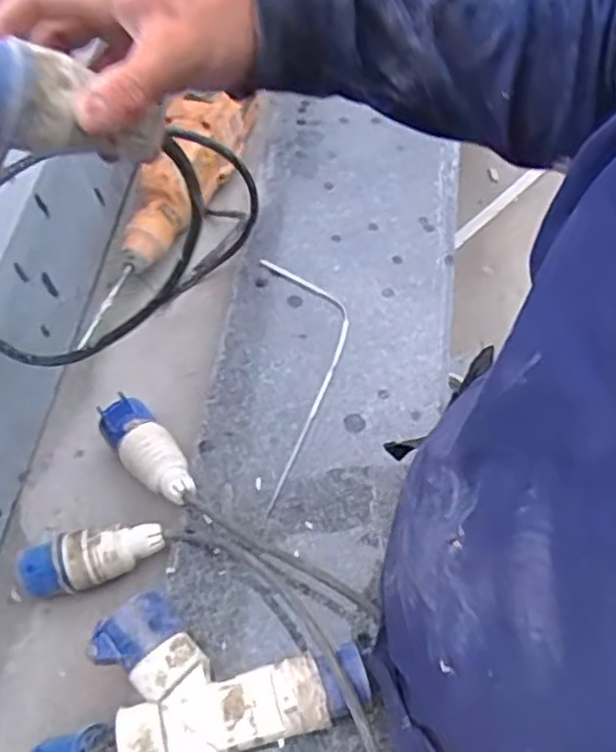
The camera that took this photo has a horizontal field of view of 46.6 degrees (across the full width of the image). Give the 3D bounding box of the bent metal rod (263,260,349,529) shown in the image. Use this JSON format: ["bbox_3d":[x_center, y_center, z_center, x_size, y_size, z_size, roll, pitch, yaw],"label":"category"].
[{"bbox_3d":[0.000,0.001,0.684,0.084,0.004,0.276,-1,62,-4],"label":"bent metal rod"}]

